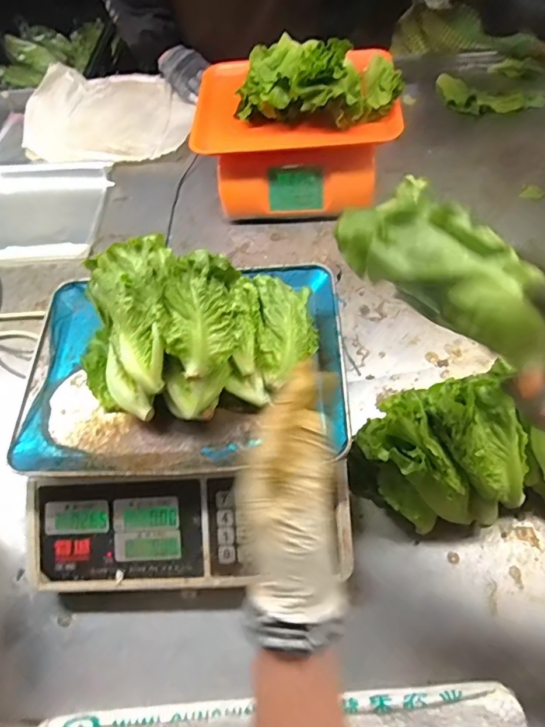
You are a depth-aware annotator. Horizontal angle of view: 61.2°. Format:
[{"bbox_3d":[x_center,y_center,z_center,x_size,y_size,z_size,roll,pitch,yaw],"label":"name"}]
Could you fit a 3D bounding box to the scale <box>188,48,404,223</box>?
[{"bbox_3d":[0.032,-0.350,0.719,0.284,0.126,0.233,-4,59,4],"label":"scale"}]

